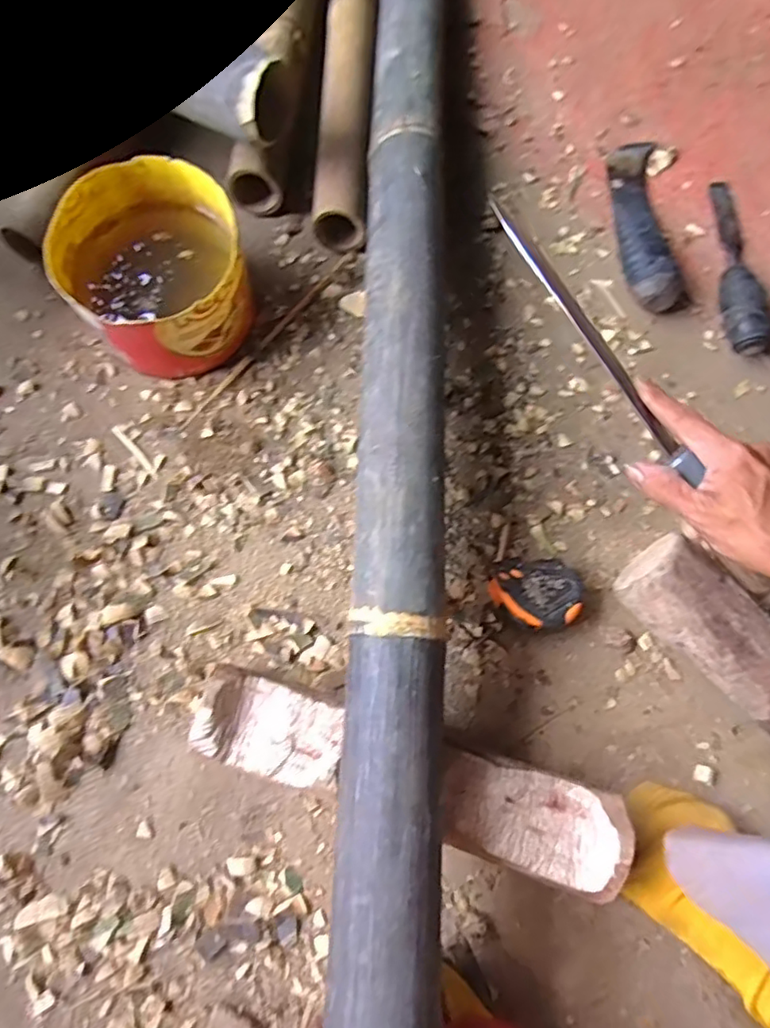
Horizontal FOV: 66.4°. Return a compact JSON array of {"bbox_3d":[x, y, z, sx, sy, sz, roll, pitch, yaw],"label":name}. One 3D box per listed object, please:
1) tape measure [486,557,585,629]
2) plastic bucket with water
[{"bbox_3d":[0.126,0.065,0.490,0.073,0.038,0.059,32,77,7],"label":"tape measure"},{"bbox_3d":[-0.200,-0.211,0.527,0.150,0.102,0.155,0,76,-1],"label":"plastic bucket with water"}]

